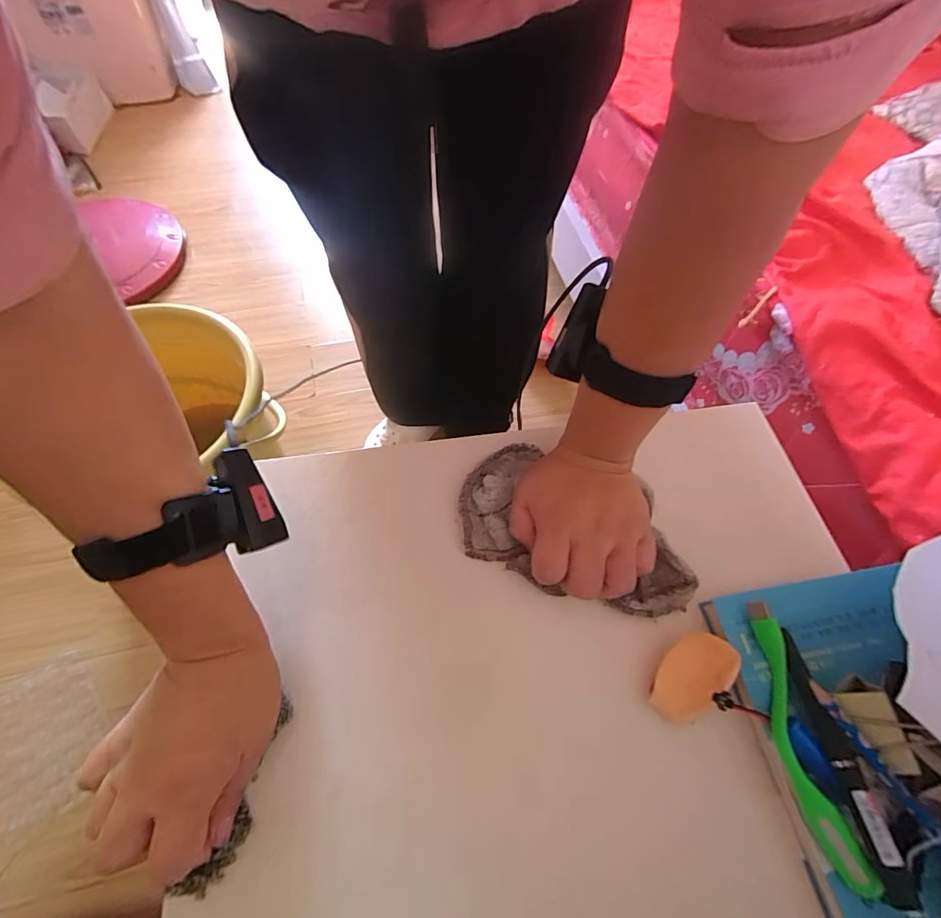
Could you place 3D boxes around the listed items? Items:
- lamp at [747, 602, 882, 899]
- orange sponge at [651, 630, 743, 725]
[{"bbox_3d":[0.196,0.166,0.271,0.025,0.020,0.148,-4,63,-4],"label":"lamp"},{"bbox_3d":[0.148,0.145,0.297,0.062,0.018,0.034,-38,69,-19],"label":"orange sponge"}]

